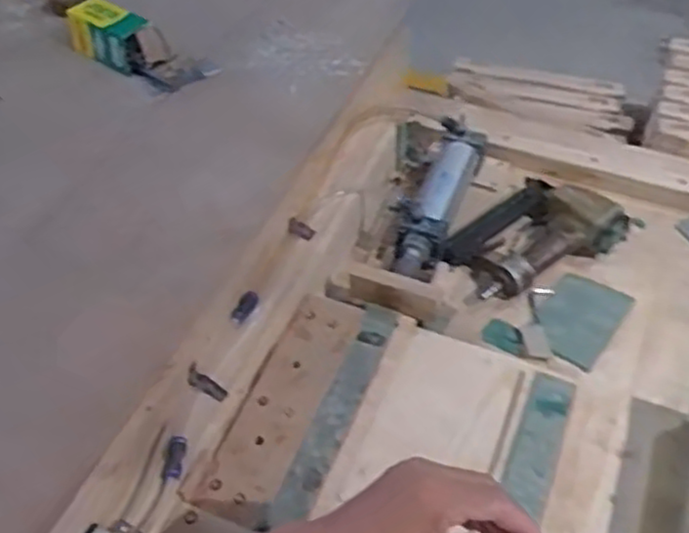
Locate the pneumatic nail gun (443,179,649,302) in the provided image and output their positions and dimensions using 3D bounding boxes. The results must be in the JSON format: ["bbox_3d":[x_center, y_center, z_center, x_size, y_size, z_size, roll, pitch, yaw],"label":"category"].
[{"bbox_3d":[0.258,-0.047,1.009,0.233,0.064,0.157,-28,55,-20],"label":"pneumatic nail gun"}]

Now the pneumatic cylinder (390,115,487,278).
[{"bbox_3d":[0.121,-0.088,1.023,0.078,0.082,0.269,18,53,16],"label":"pneumatic cylinder"}]

